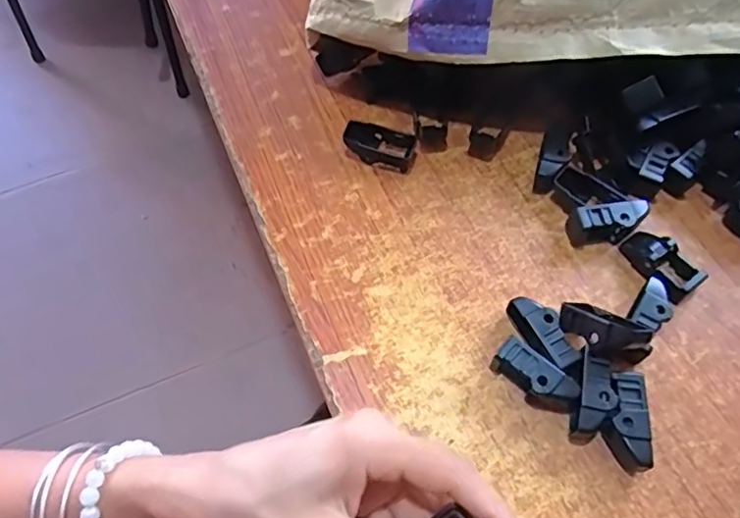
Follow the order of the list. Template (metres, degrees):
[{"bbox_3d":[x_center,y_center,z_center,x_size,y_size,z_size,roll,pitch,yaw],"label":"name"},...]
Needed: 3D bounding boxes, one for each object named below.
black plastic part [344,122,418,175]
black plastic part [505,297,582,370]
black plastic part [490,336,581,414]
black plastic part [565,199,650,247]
[{"bbox_3d":[0.007,-0.080,0.412,0.050,0.018,0.026,15,63,8],"label":"black plastic part"},{"bbox_3d":[0.100,0.045,0.339,0.021,0.023,0.047,-22,64,-11],"label":"black plastic part"},{"bbox_3d":[0.093,0.069,0.327,0.049,0.023,0.020,41,70,20],"label":"black plastic part"},{"bbox_3d":[0.154,-0.023,0.375,0.050,0.026,0.018,-6,62,-2],"label":"black plastic part"}]

